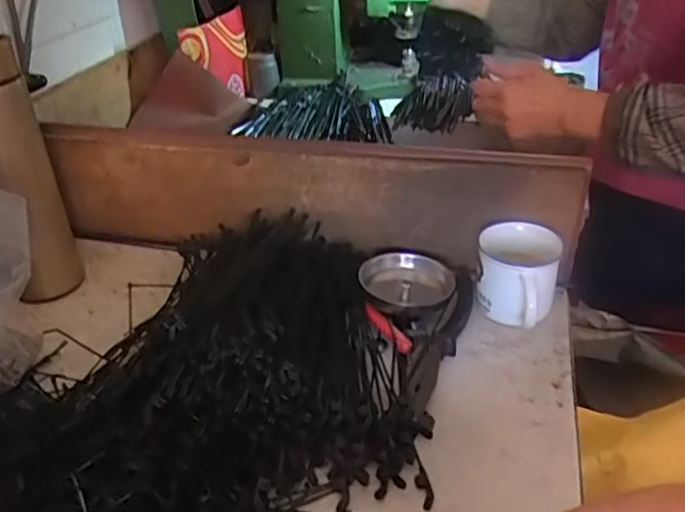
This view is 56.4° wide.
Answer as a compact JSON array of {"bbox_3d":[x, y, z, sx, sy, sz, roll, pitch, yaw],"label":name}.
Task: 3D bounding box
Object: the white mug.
[{"bbox_3d":[0.140,0.019,0.520,0.064,0.064,0.084,12,35,17],"label":"white mug"}]

